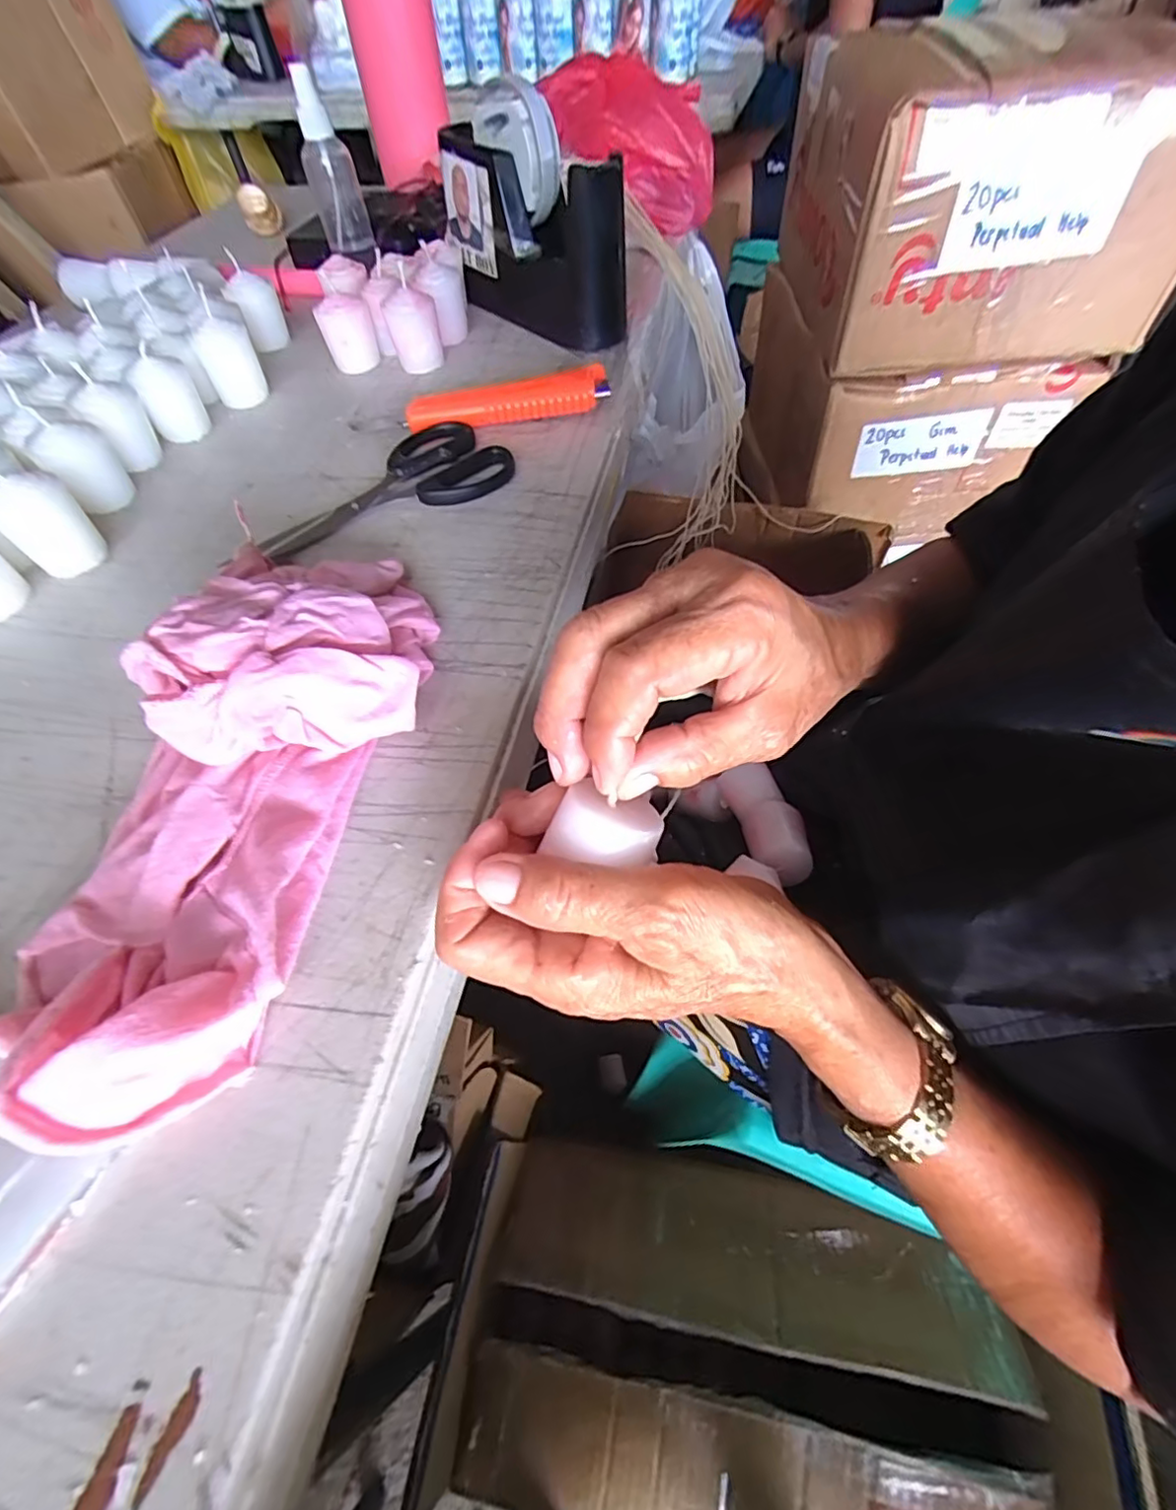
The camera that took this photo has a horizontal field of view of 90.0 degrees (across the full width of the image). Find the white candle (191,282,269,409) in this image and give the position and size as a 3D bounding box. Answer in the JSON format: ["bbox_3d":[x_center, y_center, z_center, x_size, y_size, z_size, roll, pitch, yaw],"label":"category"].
[{"bbox_3d":[-0.262,-0.294,0.426,0.036,0.057,0.035,-22,57,-12],"label":"white candle"}]

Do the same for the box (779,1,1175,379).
[{"bbox_3d":[0.411,-0.618,0.643,0.314,0.221,0.340,-4,55,0],"label":"box"}]

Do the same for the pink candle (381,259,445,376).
[{"bbox_3d":[-0.132,-0.321,0.441,0.037,0.049,0.038,-18,56,-9],"label":"pink candle"}]

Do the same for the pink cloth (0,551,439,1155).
[{"bbox_3d":[-0.128,-0.005,0.223,0.107,0.055,0.249,5,56,6],"label":"pink cloth"}]

